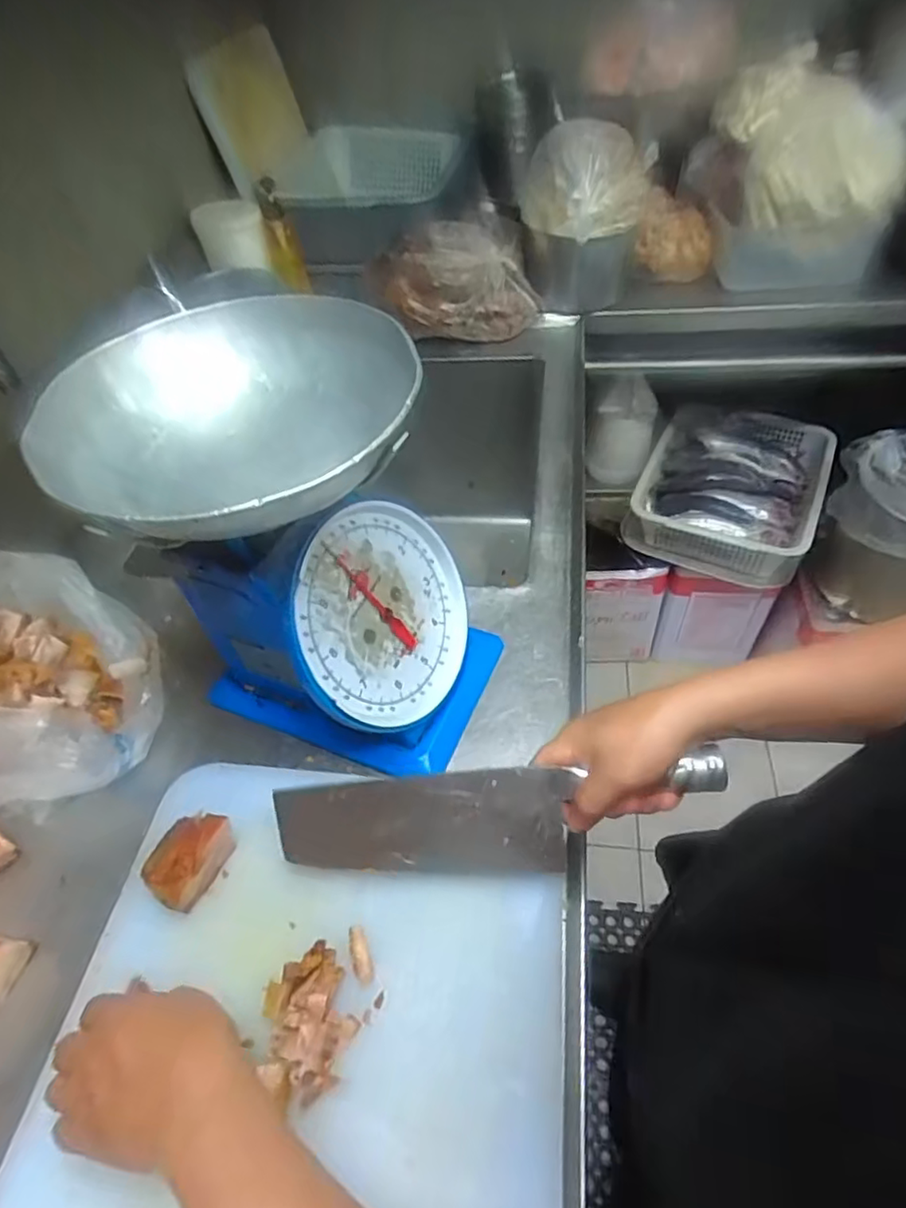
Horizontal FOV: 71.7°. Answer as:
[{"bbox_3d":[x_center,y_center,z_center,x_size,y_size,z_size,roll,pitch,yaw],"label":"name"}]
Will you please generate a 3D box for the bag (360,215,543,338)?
[{"bbox_3d":[-0.005,-0.537,1.034,0.278,0.145,0.118,-1,49,5],"label":"bag"}]

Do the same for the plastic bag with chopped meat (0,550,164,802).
[{"bbox_3d":[-0.415,0.065,0.619,0.258,0.110,0.248,-1,49,5],"label":"plastic bag with chopped meat"}]

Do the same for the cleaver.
[{"bbox_3d":[0.032,0.155,0.470,0.319,0.083,0.028,-9,9,8],"label":"cleaver"}]

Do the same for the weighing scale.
[{"bbox_3d":[-0.122,-0.046,0.540,0.251,0.315,0.239,18,54,21],"label":"weighing scale"}]

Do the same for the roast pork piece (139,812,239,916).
[{"bbox_3d":[-0.209,0.196,0.488,0.058,0.033,0.064,14,52,18],"label":"roast pork piece"}]

